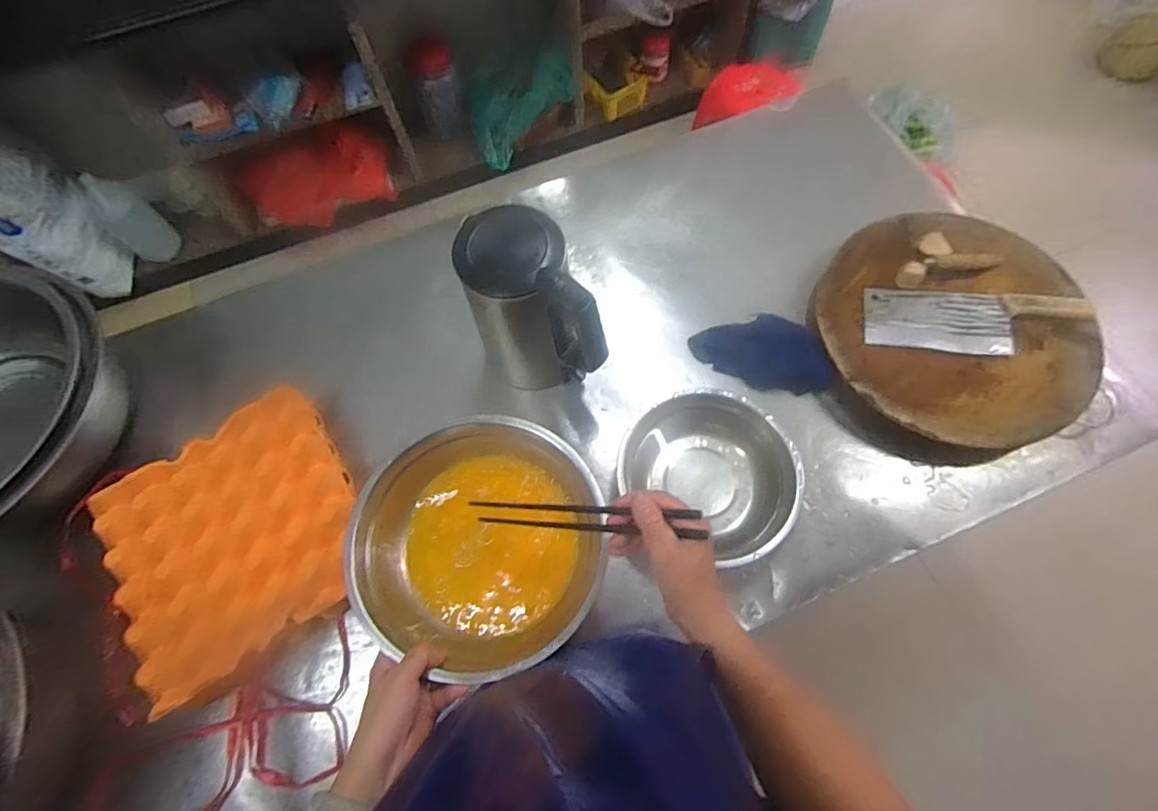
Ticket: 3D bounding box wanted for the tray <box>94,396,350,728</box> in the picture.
[{"bbox_3d":[-0.426,0.159,0.637,0.285,0.047,0.293,-30,70,-9],"label":"tray"}]

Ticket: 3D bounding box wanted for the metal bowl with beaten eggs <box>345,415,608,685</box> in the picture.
[{"bbox_3d":[-0.109,0.149,0.579,0.254,0.087,0.263,-1,68,2],"label":"metal bowl with beaten eggs"}]

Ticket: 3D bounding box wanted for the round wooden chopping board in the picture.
[{"bbox_3d":[0.530,-0.114,0.737,0.364,0.052,0.374,-1,68,2],"label":"round wooden chopping board"}]

